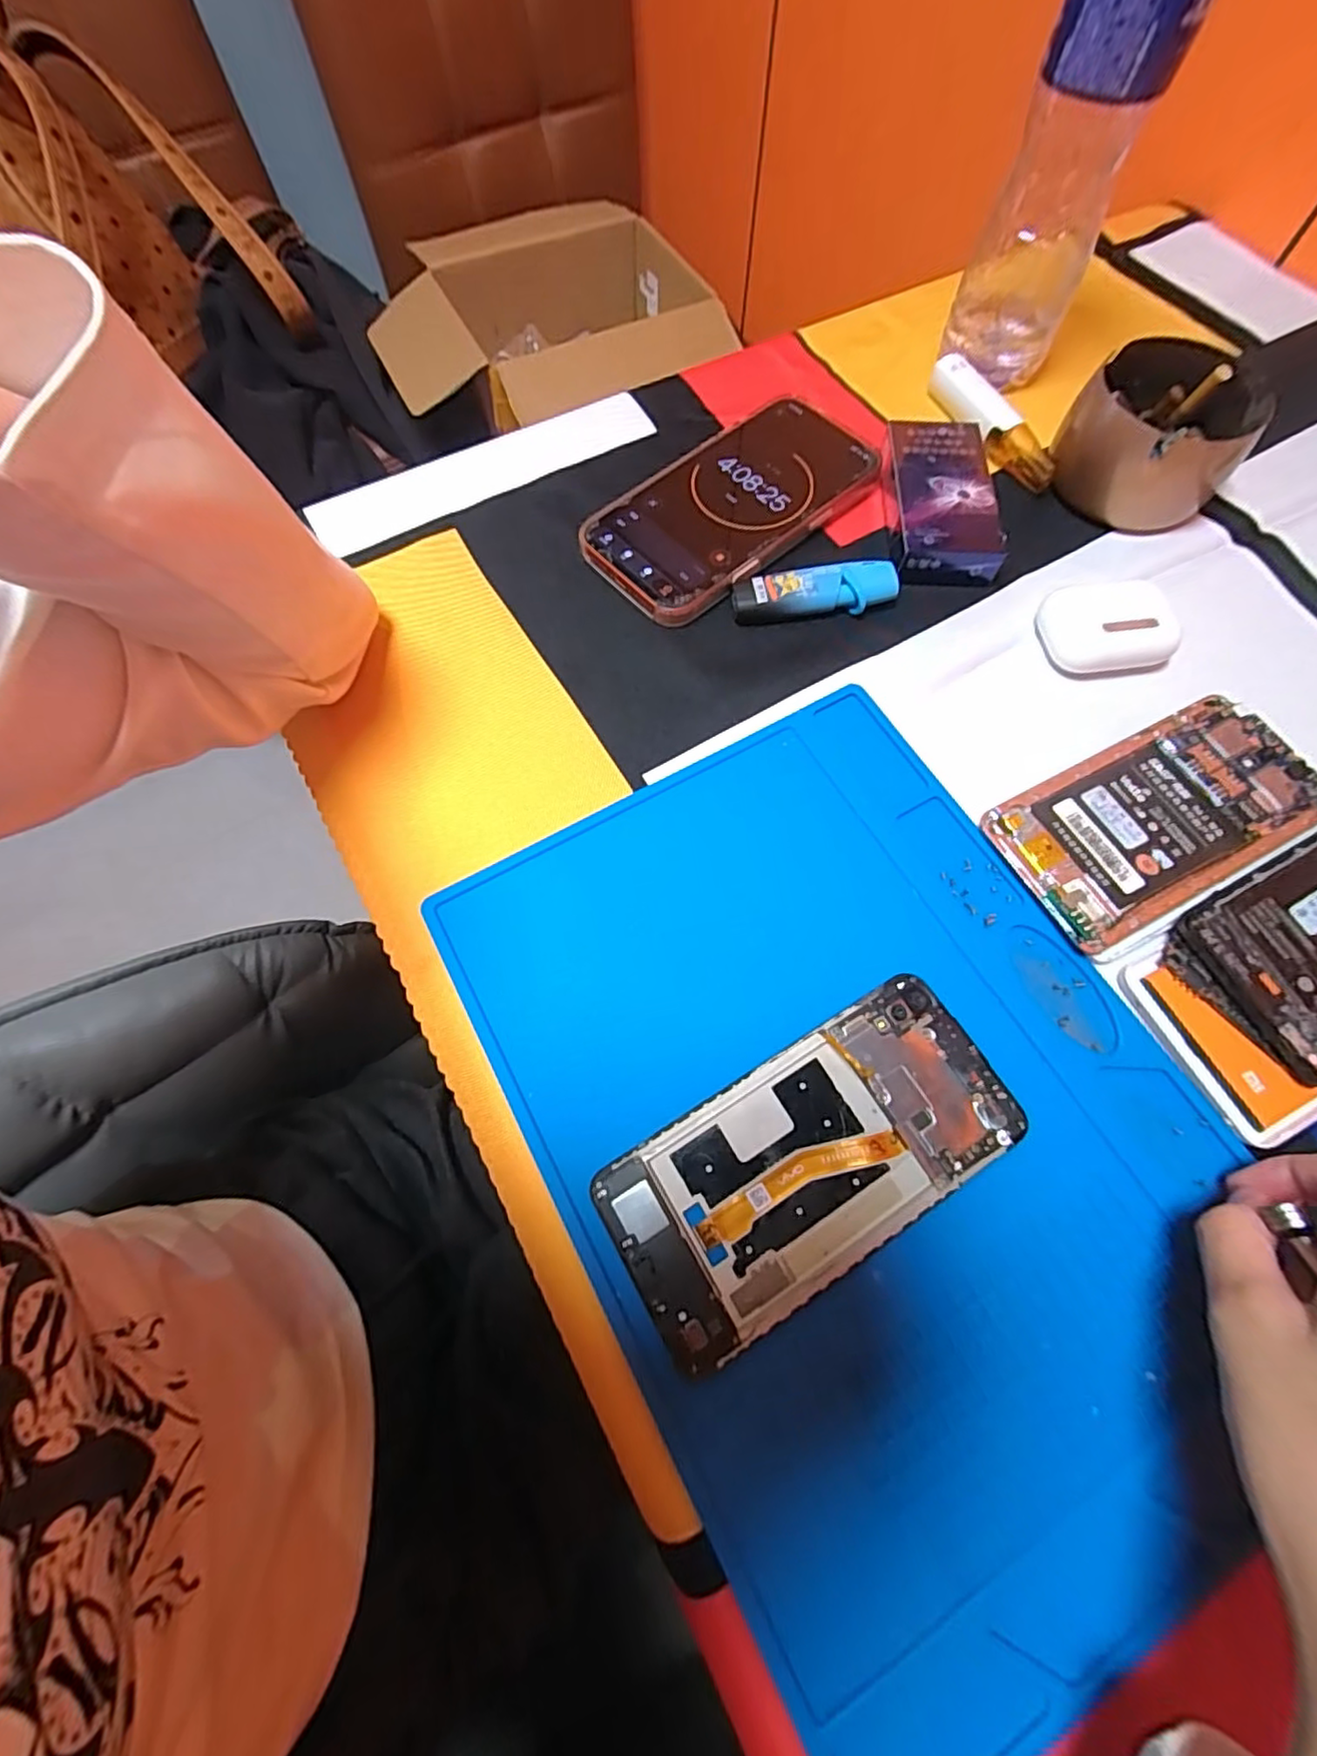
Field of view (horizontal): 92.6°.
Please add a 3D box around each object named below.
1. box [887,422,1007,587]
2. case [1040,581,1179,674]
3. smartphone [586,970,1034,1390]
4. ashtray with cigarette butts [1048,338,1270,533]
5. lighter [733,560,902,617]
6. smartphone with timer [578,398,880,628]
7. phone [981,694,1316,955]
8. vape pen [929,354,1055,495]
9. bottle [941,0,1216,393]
[{"bbox_3d":[0.151,-0.203,0.339,0.050,0.023,0.096,3,69,2],"label":"box"},{"bbox_3d":[0.218,-0.122,0.309,0.053,0.025,0.042,-8,69,-3],"label":"case"},{"bbox_3d":[0.056,0.102,0.229,0.149,0.009,0.071,-29,71,-10],"label":"smartphone"},{"bbox_3d":[0.266,-0.236,0.340,0.084,0.049,0.087,0,69,0],"label":"ashtray with cigarette butts"},{"bbox_3d":[0.080,-0.147,0.322,0.083,0.016,0.022,-5,69,-1],"label":"lighter"},{"bbox_3d":[0.040,-0.205,0.345,0.164,0.014,0.083,-41,74,-14],"label":"smartphone with timer"},{"bbox_3d":[0.217,-0.027,0.275,0.139,0.014,0.068,-26,71,-9],"label":"phone"},{"bbox_3d":[0.197,-0.267,0.366,0.022,0.021,0.102,-22,70,-8],"label":"vape pen"},{"bbox_3d":[0.204,-0.360,0.296,0.061,0.218,0.053,22,71,9],"label":"bottle"}]

